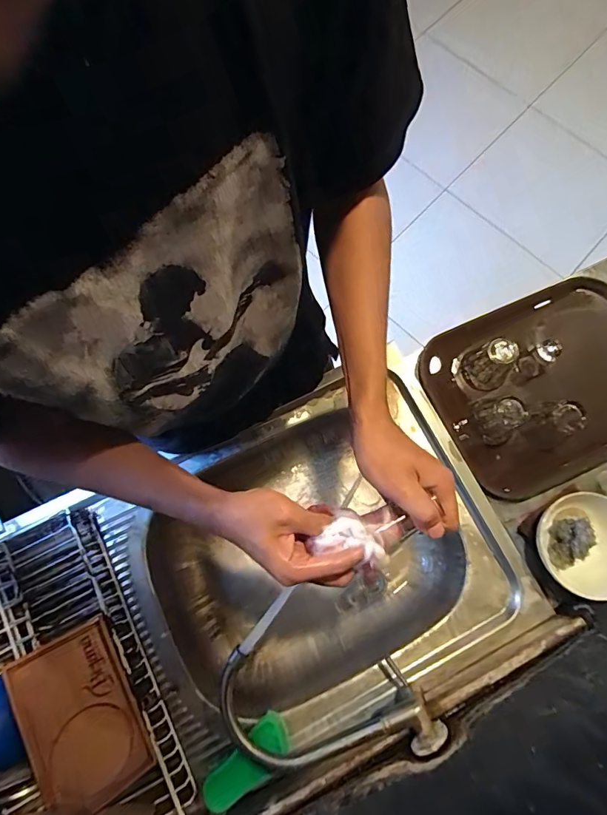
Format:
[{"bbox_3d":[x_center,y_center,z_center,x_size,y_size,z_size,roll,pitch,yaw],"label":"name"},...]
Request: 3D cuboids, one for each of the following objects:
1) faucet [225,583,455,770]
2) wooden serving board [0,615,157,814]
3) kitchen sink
[{"bbox_3d":[0.020,0.385,0.551,0.253,0.115,0.186,33,76,7],"label":"faucet"},{"bbox_3d":[-0.279,0.388,0.539,0.120,0.014,0.195,-16,72,-44],"label":"wooden serving board"},{"bbox_3d":[0.013,0.236,0.704,0.565,0.198,0.448,-23,76,-8],"label":"kitchen sink"}]

